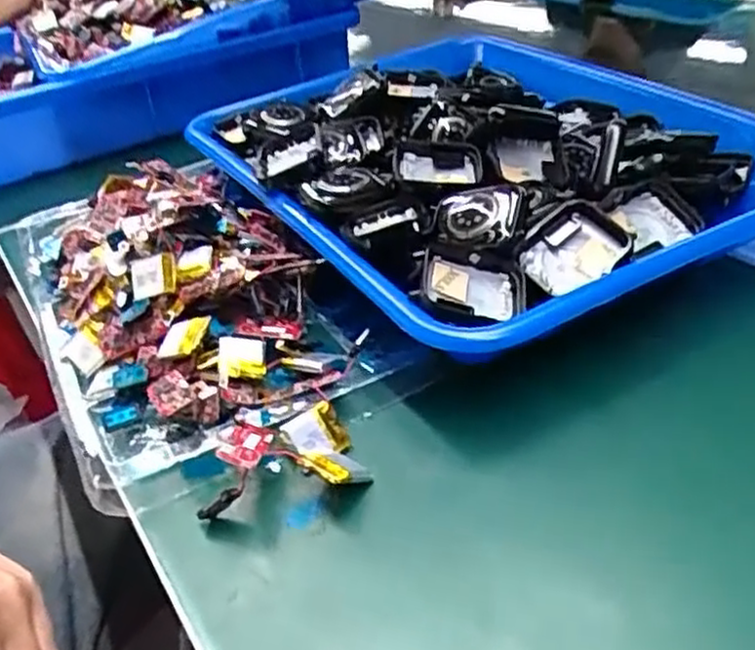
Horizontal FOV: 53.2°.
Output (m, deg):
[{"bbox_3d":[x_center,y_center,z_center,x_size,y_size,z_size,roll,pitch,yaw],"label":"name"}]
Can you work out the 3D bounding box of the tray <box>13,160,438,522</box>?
[{"bbox_3d":[-0.100,-0.021,0.367,0.136,0.052,0.307,-24,39,-22],"label":"tray"}]

